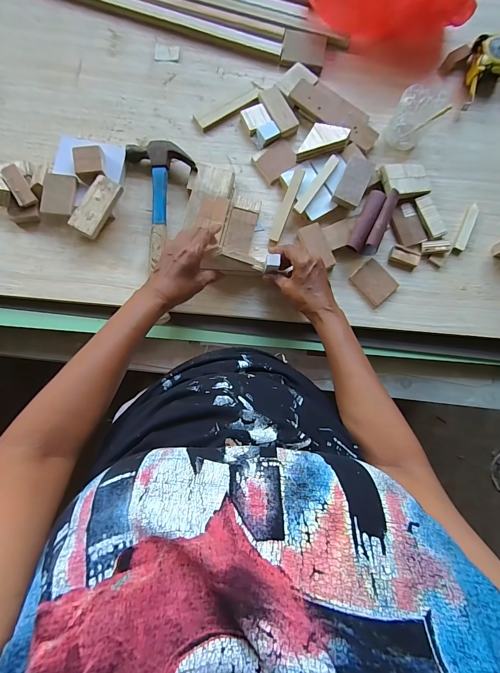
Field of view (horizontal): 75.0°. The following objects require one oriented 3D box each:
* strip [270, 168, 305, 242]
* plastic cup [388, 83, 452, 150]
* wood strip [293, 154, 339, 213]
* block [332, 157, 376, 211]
[{"bbox_3d":[0.059,-0.208,0.517,0.018,0.006,0.118,22,92,14],"label":"strip"},{"bbox_3d":[0.266,-0.354,0.530,0.064,0.068,0.068,0,82,-4],"label":"plastic cup"},{"bbox_3d":[0.106,-0.241,0.517,0.017,0.004,0.115,34,82,1],"label":"wood strip"},{"bbox_3d":[0.163,-0.243,0.513,0.041,0.017,0.080,25,81,0],"label":"block"}]

